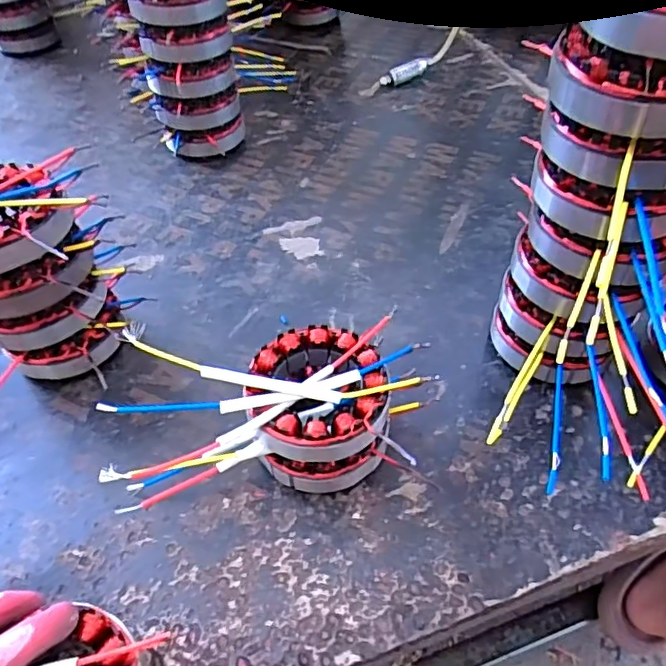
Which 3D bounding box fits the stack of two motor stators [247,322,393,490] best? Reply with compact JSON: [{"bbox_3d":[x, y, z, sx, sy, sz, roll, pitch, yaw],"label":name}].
[{"bbox_3d":[-0.008,0.048,0.359,0.085,0.070,0.088,-3,50,0],"label":"stack of two motor stators"}]

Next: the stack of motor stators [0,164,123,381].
[{"bbox_3d":[-0.207,-0.035,0.396,0.089,0.136,0.092,-33,56,-22],"label":"stack of motor stators"}]

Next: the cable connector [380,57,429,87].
[{"bbox_3d":[0.087,-0.322,0.699,0.061,0.014,0.020,-24,52,1],"label":"cable connector"}]

